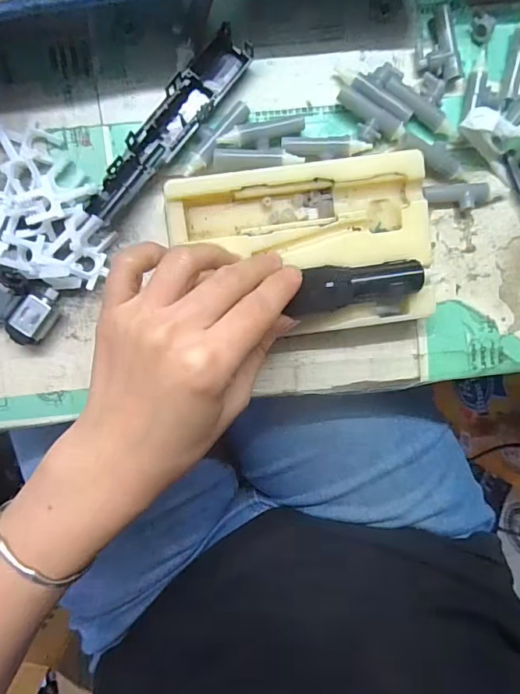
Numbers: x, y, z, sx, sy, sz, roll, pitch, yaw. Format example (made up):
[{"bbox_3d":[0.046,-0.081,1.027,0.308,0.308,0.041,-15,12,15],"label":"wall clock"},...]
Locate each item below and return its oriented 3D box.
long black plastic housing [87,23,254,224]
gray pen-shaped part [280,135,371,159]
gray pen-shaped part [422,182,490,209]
[{"bbox_3d":[-0.049,-0.117,0.243,0.024,0.013,0.118,37,93,-6],"label":"long black plastic housing"},{"bbox_3d":[0.036,-0.108,0.245,0.047,0.009,0.010,1,96,-3],"label":"gray pen-shaped part"},{"bbox_3d":[0.113,-0.087,0.259,0.035,0.008,0.015,1,96,10],"label":"gray pen-shaped part"}]

